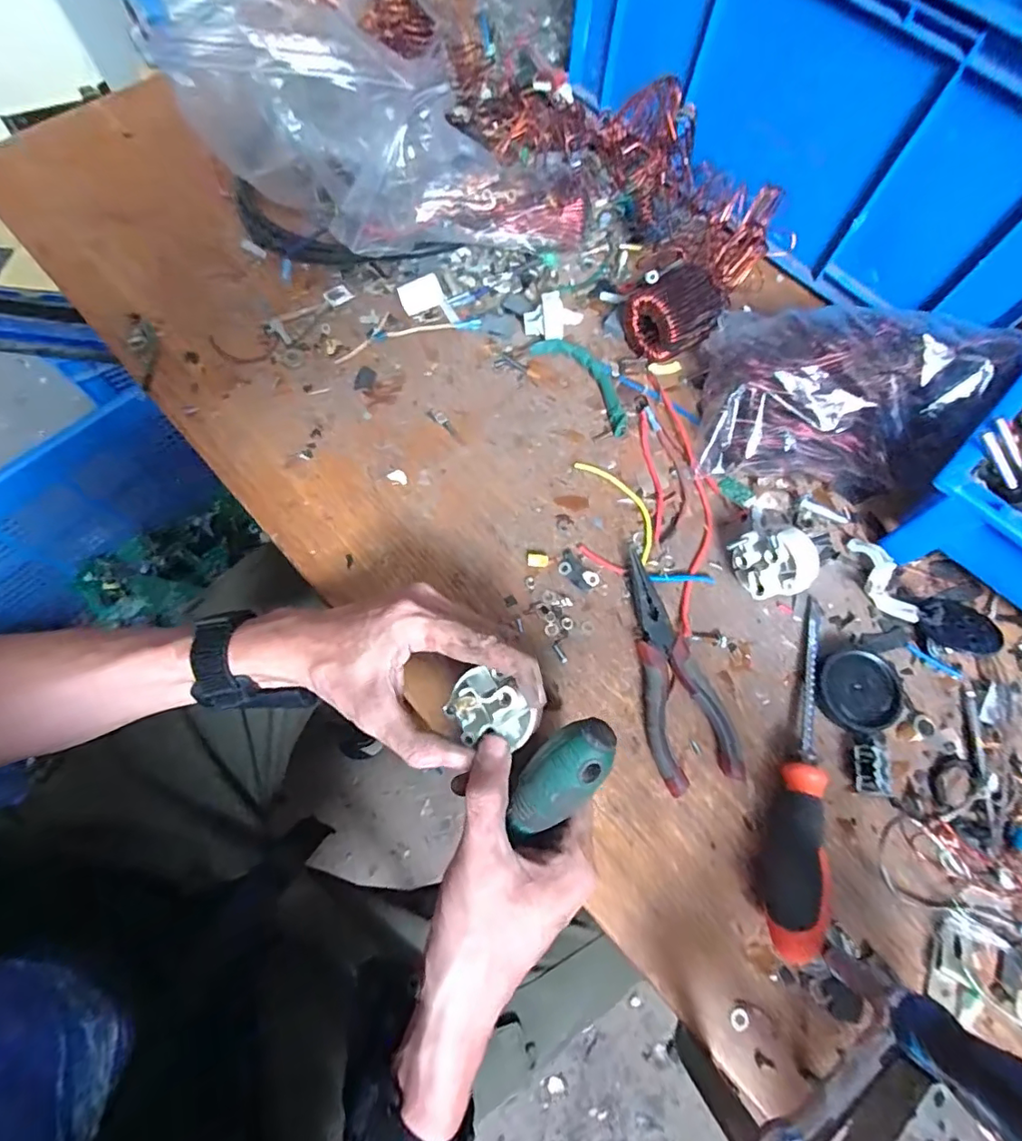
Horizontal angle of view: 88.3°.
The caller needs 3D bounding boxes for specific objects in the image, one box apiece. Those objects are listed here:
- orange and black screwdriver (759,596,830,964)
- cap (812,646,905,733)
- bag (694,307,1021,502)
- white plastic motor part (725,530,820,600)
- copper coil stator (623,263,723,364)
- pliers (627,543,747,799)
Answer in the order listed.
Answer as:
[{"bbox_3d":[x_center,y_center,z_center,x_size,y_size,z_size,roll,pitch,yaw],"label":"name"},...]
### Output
[{"bbox_3d":[0.179,0.115,0.323,0.026,0.037,0.209,14,72,4],"label":"orange and black screwdriver"},{"bbox_3d":[0.231,0.079,0.348,0.052,0.014,0.053,0,71,0],"label":"cap"},{"bbox_3d":[0.246,-0.129,0.387,0.200,0.074,0.137,12,71,4],"label":"bag"},{"bbox_3d":[0.177,-0.004,0.358,0.041,0.047,0.045,0,71,0],"label":"white plastic motor part"},{"bbox_3d":[0.129,-0.202,0.421,0.067,0.054,0.052,-22,73,-8],"label":"copper coil stator"},{"bbox_3d":[0.104,0.062,0.350,0.053,0.019,0.155,-13,72,-5],"label":"pliers"}]

